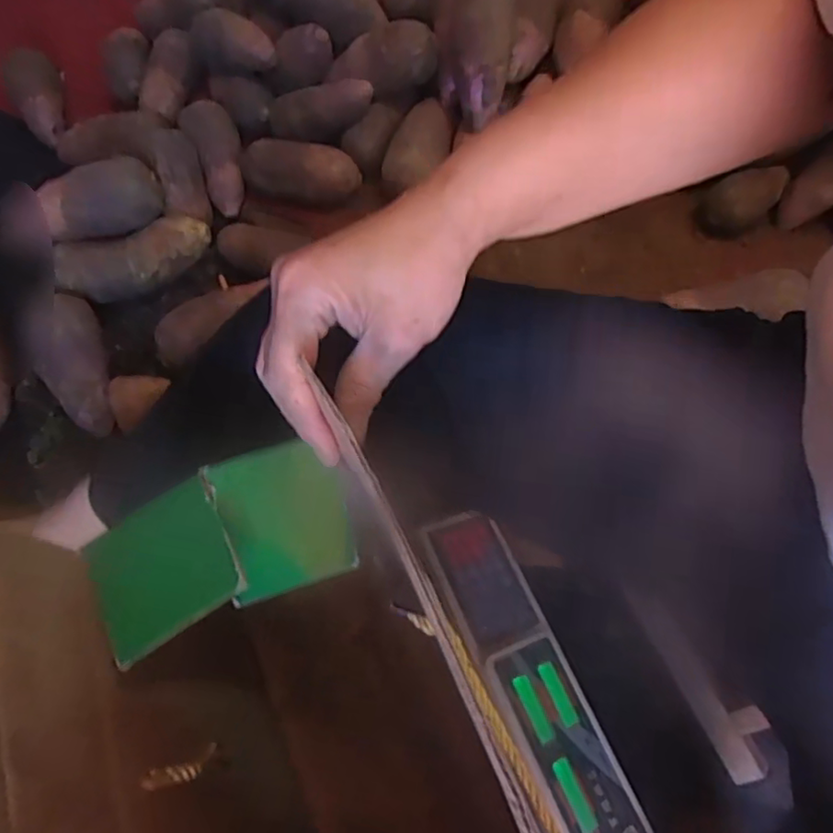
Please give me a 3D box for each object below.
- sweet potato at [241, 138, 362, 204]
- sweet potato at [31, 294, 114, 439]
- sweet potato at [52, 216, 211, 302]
[{"bbox_3d":[-0.148,-0.322,0.807,0.155,0.052,0.067,15,69,8],"label":"sweet potato"},{"bbox_3d":[-0.391,-0.065,0.691,0.064,0.055,0.167,-20,69,-6],"label":"sweet potato"},{"bbox_3d":[-0.340,-0.191,0.747,0.186,0.059,0.071,-27,70,-9],"label":"sweet potato"}]

